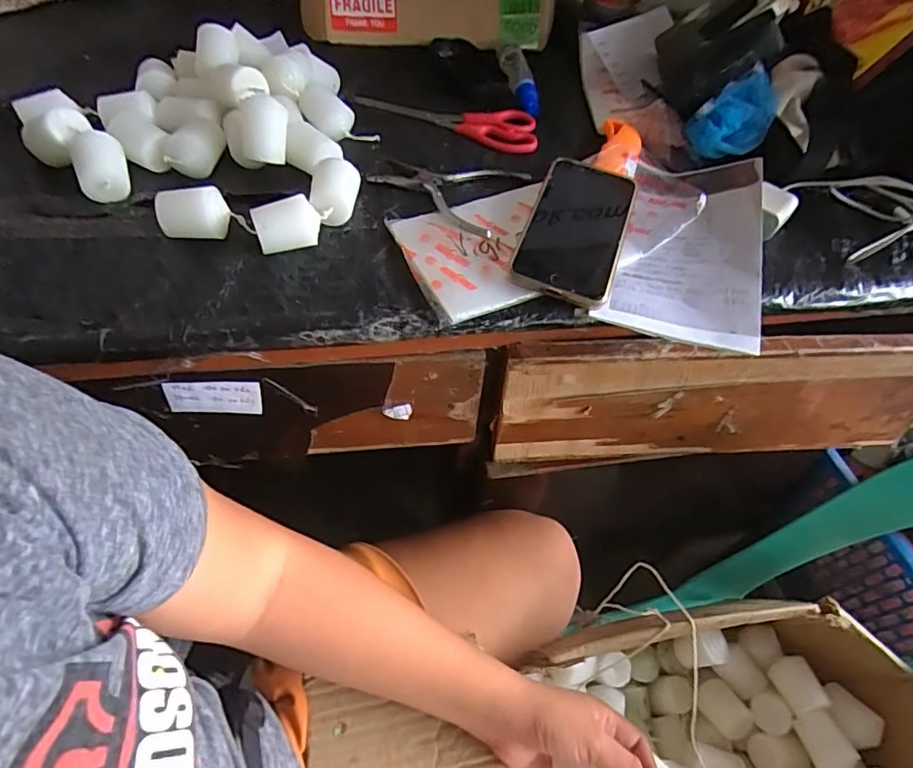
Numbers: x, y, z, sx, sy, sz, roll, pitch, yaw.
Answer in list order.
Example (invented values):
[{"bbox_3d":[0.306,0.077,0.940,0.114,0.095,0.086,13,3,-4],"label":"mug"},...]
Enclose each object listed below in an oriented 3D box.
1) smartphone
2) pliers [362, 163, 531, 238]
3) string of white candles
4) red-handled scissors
[{"bbox_3d":[0.099,-0.131,0.437,0.077,0.013,0.160,18,58,8],"label":"smartphone"},{"bbox_3d":[-0.010,-0.181,0.474,0.126,0.006,0.110,23,54,12],"label":"pliers"},{"bbox_3d":[-0.196,-0.237,0.471,0.267,0.068,0.253,3,52,-3],"label":"string of white candles"},{"bbox_3d":[-0.004,-0.282,0.552,0.192,0.011,0.066,20,53,10],"label":"red-handled scissors"}]

